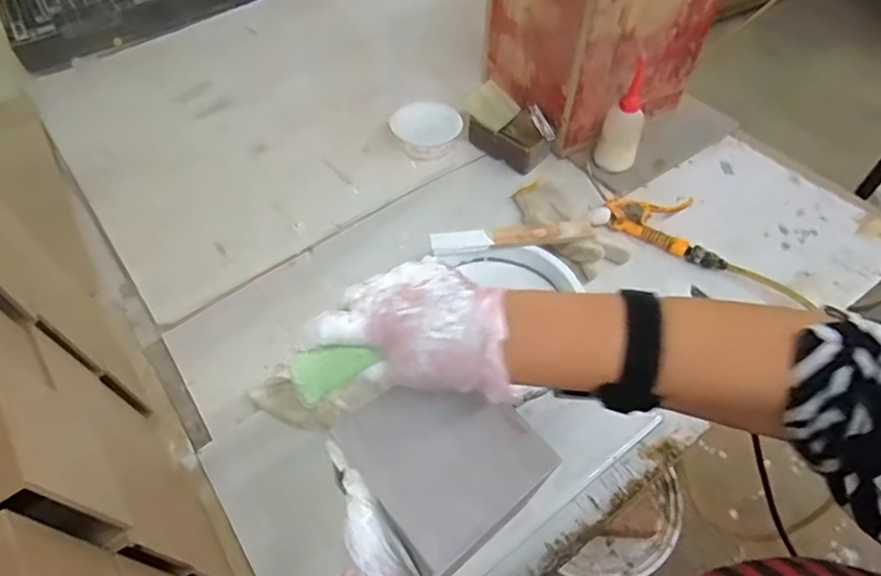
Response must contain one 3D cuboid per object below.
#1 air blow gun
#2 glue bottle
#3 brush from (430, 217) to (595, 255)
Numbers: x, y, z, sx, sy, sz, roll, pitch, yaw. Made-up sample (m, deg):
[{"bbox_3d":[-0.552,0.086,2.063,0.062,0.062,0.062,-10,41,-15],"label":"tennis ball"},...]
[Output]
[{"bbox_3d":[0.333,-0.092,0.802,0.175,0.022,0.082,31,61,23],"label":"air blow gun"},{"bbox_3d":[0.277,-0.247,0.844,0.058,0.153,0.055,32,61,23],"label":"glue bottle"},{"bbox_3d":[0.090,-0.063,0.694,0.199,0.022,0.027,-6,54,-1],"label":"brush"}]

